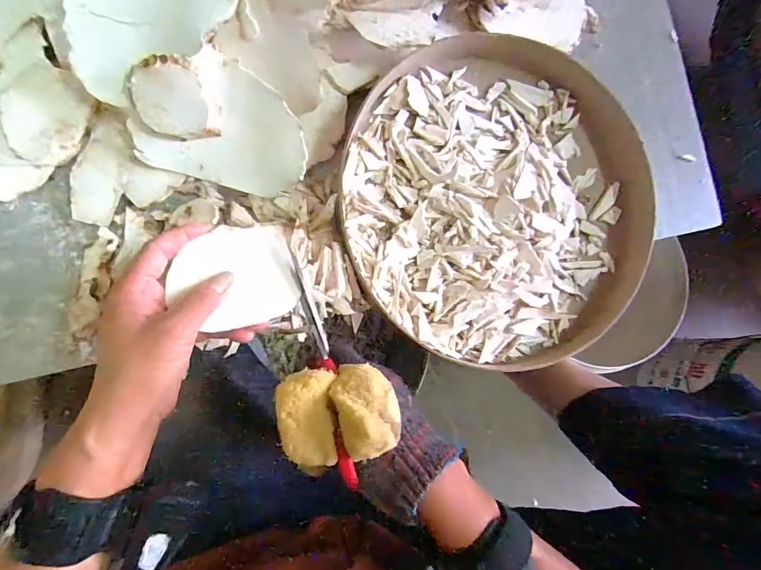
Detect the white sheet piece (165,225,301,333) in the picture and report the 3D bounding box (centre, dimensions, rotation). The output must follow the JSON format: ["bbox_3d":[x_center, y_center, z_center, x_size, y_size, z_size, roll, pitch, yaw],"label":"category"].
[{"bbox_3d":[-0.108,-0.007,0.299,0.088,0.005,0.074,-5,83,-16],"label":"white sheet piece"}]

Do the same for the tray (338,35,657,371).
[{"bbox_3d":[0.116,-0.076,0.384,0.302,0.041,0.307,1,84,-7],"label":"tray"}]

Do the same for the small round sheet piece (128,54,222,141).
[{"bbox_3d":[-0.162,-0.141,0.307,0.054,0.006,0.059,-3,124,-4],"label":"small round sheet piece"}]

